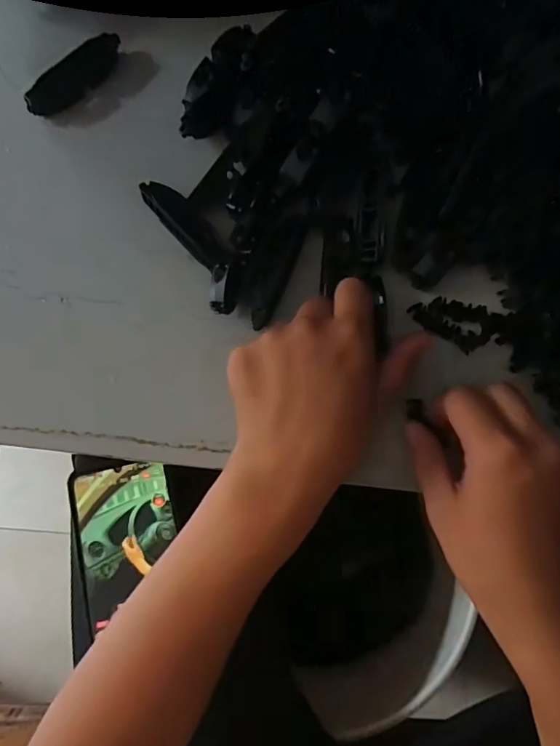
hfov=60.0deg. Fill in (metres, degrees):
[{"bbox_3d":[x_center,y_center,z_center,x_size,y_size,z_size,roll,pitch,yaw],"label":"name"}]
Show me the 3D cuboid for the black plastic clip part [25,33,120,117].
[{"bbox_3d":[-0.142,-0.208,0.340,0.078,0.013,0.024,-42,79,-8],"label":"black plastic clip part"}]

